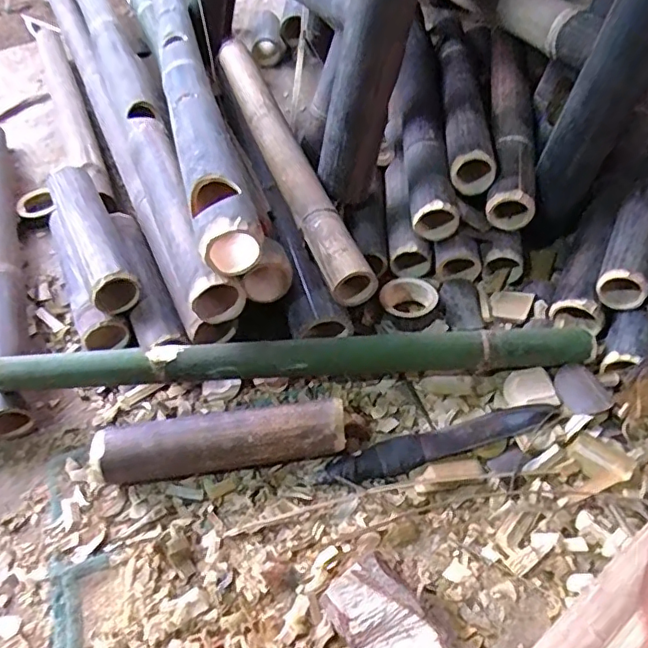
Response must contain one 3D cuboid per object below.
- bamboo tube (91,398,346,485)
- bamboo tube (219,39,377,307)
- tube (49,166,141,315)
[{"bbox_3d":[-0.110,0.130,0.605,0.264,0.060,0.055,-7,53,0],"label":"bamboo tube"},{"bbox_3d":[-0.064,-0.253,0.815,0.059,0.054,0.575,-19,54,-9],"label":"bamboo tube"},{"bbox_3d":[-0.305,-0.122,0.739,0.060,0.054,0.252,-25,55,-13],"label":"tube"}]

